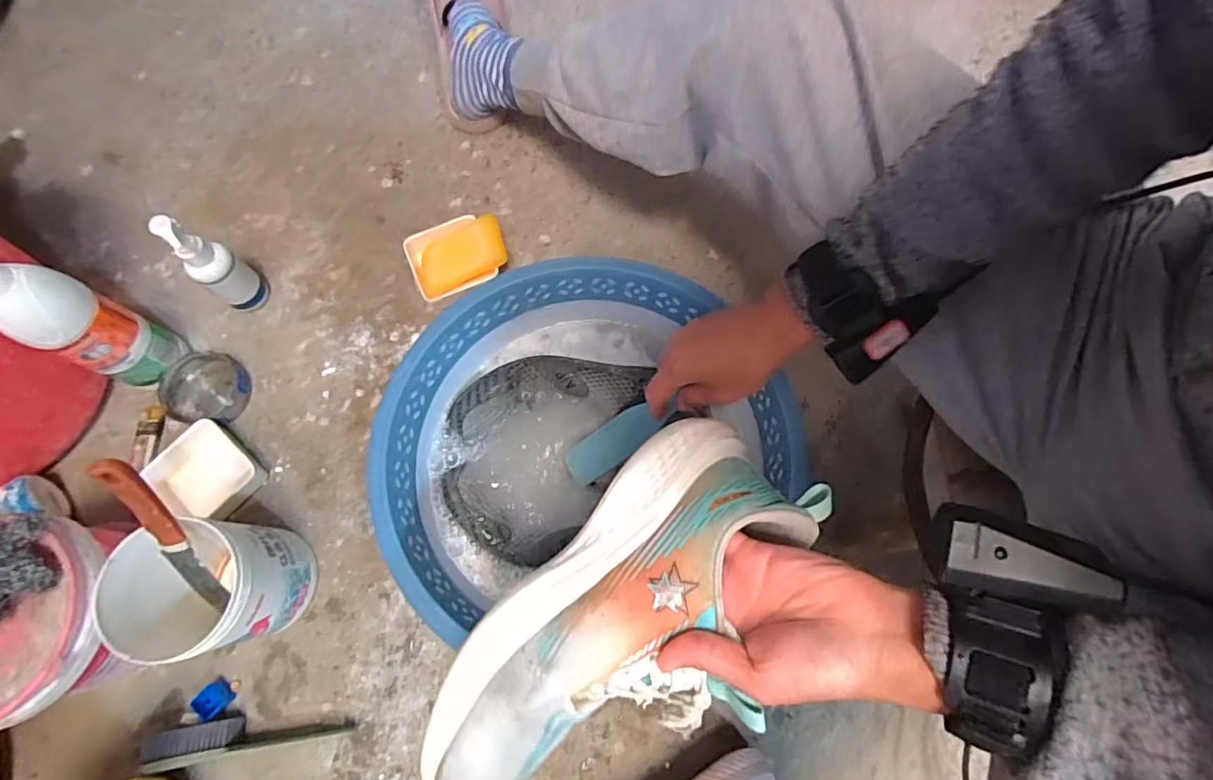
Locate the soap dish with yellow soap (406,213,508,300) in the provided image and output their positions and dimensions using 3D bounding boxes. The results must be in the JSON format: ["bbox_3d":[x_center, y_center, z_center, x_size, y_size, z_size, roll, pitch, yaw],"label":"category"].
[{"bbox_3d":[-0.171,-0.153,0.640,0.111,0.054,0.086,-20,74,-6],"label":"soap dish with yellow soap"}]

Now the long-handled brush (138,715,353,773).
[{"bbox_3d":[-0.326,0.308,0.500,0.177,0.034,0.032,-8,74,-3],"label":"long-handled brush"}]

